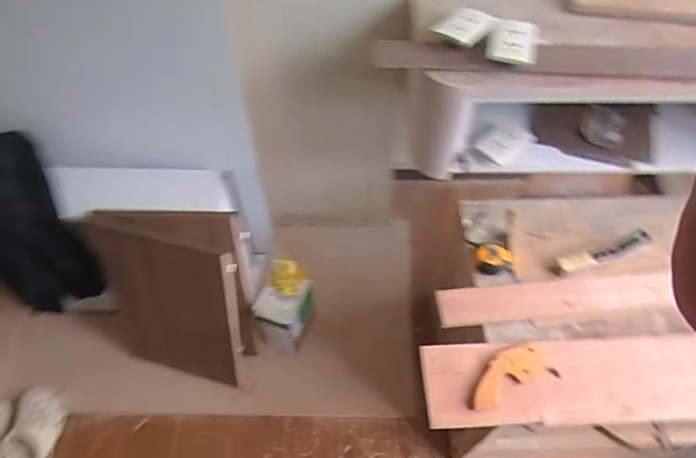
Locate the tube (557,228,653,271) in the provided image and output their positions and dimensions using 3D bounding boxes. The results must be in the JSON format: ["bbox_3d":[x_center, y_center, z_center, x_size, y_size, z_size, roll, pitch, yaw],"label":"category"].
[{"bbox_3d":[0.536,0.049,1.033,0.186,0.022,0.039,-20,55,4],"label":"tube"}]

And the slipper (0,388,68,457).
[{"bbox_3d":[-0.817,0.549,1.265,0.112,0.079,0.261,3,56,2],"label":"slipper"}]

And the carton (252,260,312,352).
[{"bbox_3d":[-0.165,0.225,1.382,0.120,0.245,0.160,17,58,11],"label":"carton"}]

